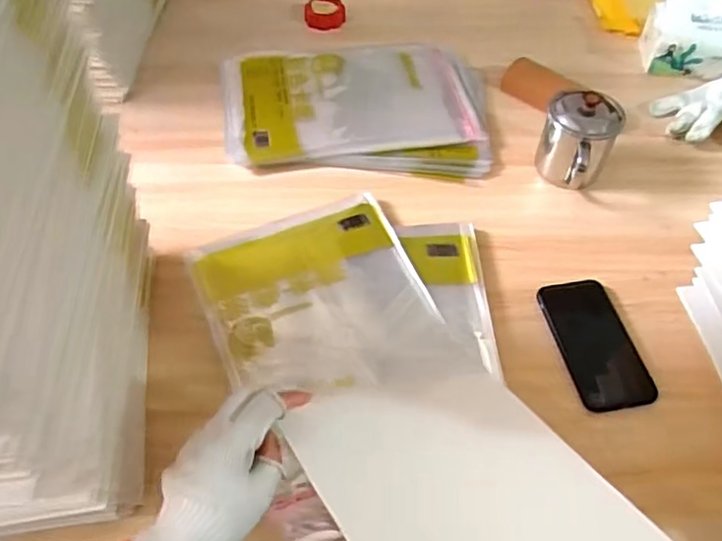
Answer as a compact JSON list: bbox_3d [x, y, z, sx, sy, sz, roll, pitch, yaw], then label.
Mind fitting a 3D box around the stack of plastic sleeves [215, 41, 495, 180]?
[{"bbox_3d":[-0.010,-0.239,0.864,0.359,0.024,0.264,3,52,2],"label":"stack of plastic sleeves"}]

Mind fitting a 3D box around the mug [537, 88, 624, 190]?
[{"bbox_3d":[0.262,-0.155,0.754,0.086,0.099,0.102,18,54,13],"label":"mug"}]

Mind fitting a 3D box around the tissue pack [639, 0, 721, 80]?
[{"bbox_3d":[0.495,-0.341,0.910,0.142,0.096,0.084,9,53,7],"label":"tissue pack"}]

